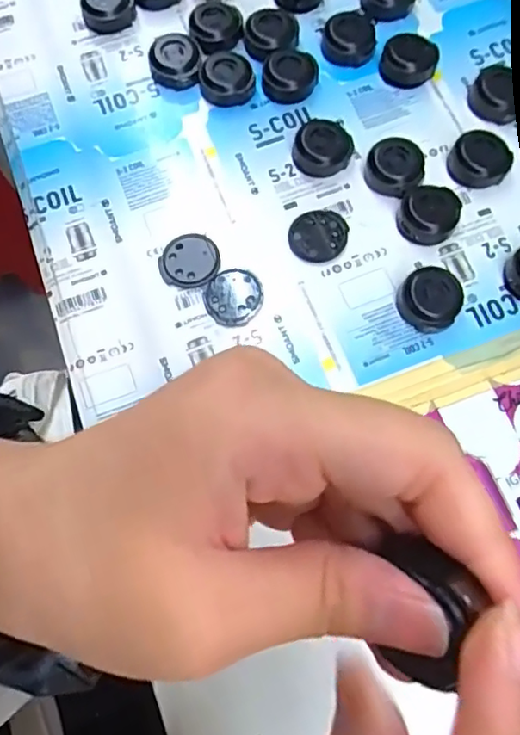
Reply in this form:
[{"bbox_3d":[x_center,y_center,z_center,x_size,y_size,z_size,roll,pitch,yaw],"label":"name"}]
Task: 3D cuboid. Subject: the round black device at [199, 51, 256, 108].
[{"bbox_3d":[-0.018,-0.161,0.324,0.030,0.014,0.027,-10,73,-1],"label":"round black device"}]

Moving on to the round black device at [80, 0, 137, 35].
[{"bbox_3d":[-0.089,-0.210,0.340,0.029,0.014,0.029,-1,73,2],"label":"round black device"}]

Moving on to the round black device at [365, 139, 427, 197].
[{"bbox_3d":[0.070,-0.102,0.302,0.029,0.016,0.025,33,77,11],"label":"round black device"}]

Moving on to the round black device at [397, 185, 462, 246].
[{"bbox_3d":[0.086,-0.078,0.294,0.029,0.013,0.029,-1,73,2],"label":"round black device"}]

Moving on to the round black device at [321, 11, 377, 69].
[{"bbox_3d":[0.051,-0.189,0.332,0.030,0.007,0.035,10,73,5],"label":"round black device"}]

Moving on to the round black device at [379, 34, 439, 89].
[{"bbox_3d":[0.083,-0.172,0.326,0.030,0.012,0.025,19,75,8],"label":"round black device"}]

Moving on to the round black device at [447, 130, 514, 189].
[{"bbox_3d":[0.115,-0.108,0.303,0.031,0.013,0.024,18,74,8],"label":"round black device"}]

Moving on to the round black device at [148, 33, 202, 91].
[{"bbox_3d":[-0.048,-0.173,0.330,0.029,0.014,0.028,-1,73,2],"label":"round black device"}]

